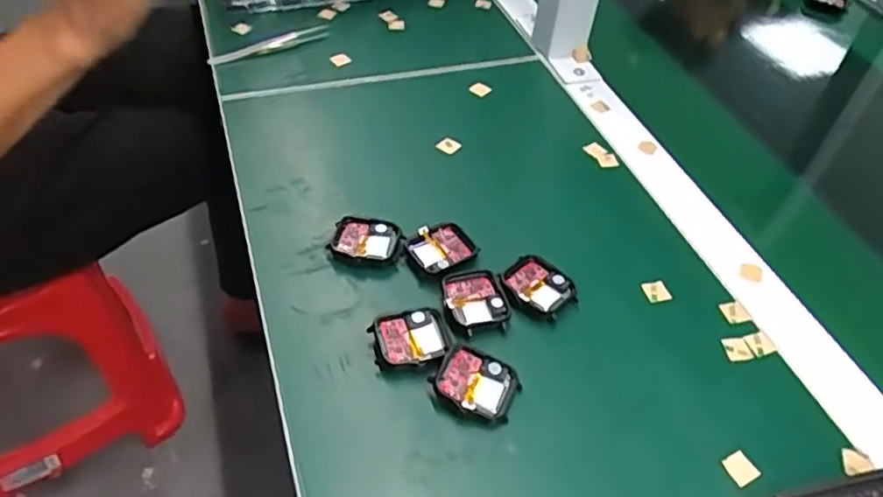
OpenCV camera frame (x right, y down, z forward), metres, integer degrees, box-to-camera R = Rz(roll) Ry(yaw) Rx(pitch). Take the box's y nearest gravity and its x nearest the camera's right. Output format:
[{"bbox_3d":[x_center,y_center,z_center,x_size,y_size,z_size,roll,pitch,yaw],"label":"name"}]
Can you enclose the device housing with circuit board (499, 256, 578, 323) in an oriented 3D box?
[{"bbox_3d":[0.062,0.025,0.420,0.044,0.010,0.039,37,55,27],"label":"device housing with circuit board"}]

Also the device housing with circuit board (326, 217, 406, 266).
[{"bbox_3d":[-0.051,-0.005,0.438,0.046,0.013,0.035,10,47,6],"label":"device housing with circuit board"}]

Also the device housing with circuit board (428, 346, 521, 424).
[{"bbox_3d":[0.019,0.077,0.368,0.046,0.011,0.037,19,49,13],"label":"device housing with circuit board"}]

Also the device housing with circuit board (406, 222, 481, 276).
[{"bbox_3d":[0.002,0.001,0.438,0.043,0.015,0.037,-19,51,-21],"label":"device housing with circuit board"}]

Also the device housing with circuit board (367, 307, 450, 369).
[{"bbox_3d":[-0.019,0.054,0.387,0.044,0.011,0.037,-10,49,-13],"label":"device housing with circuit board"}]

